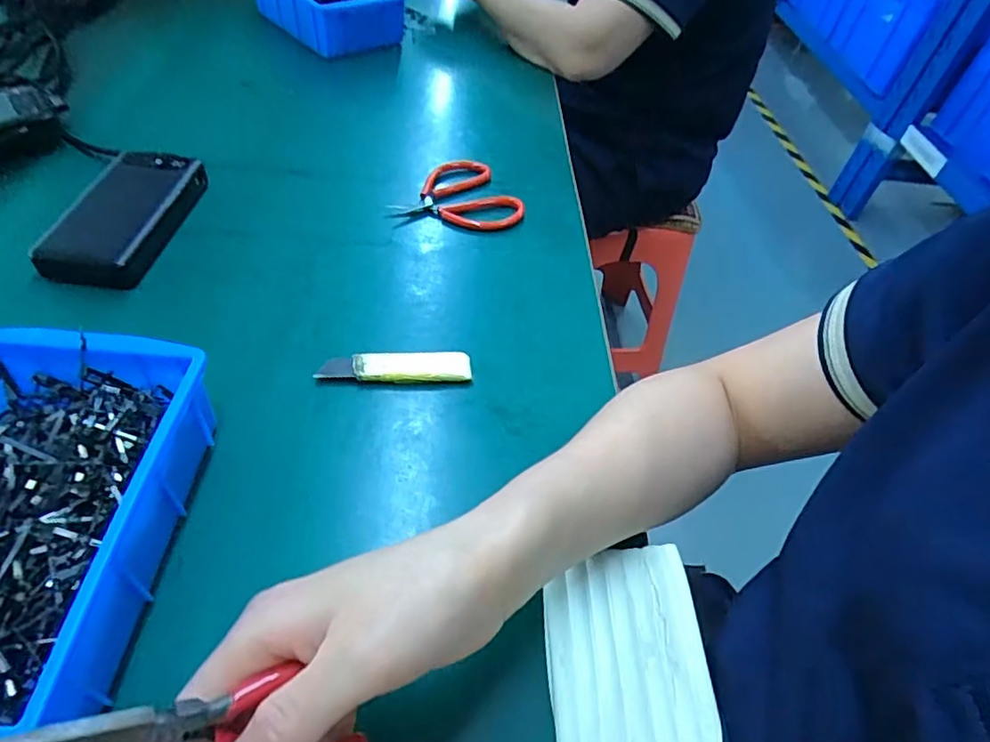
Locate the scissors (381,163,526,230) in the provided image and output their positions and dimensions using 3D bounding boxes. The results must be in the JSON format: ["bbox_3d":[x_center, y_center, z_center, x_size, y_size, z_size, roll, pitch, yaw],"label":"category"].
[{"bbox_3d":[-0.044,-0.167,0.567,0.117,0.011,0.109,-19,53,-22],"label":"scissors"}]

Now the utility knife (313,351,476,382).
[{"bbox_3d":[-0.070,-0.002,0.416,0.105,0.012,0.023,-2,48,-8],"label":"utility knife"}]

